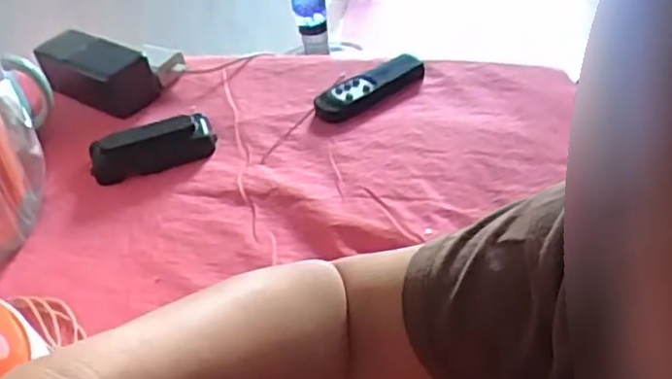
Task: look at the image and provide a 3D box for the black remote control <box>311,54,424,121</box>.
[{"bbox_3d":[0.033,-0.095,0.644,0.118,0.021,0.031,-24,43,-20],"label":"black remote control"}]

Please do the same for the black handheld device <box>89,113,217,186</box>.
[{"bbox_3d":[-0.160,-0.038,0.602,0.104,0.027,0.042,-16,41,-11],"label":"black handheld device"}]

